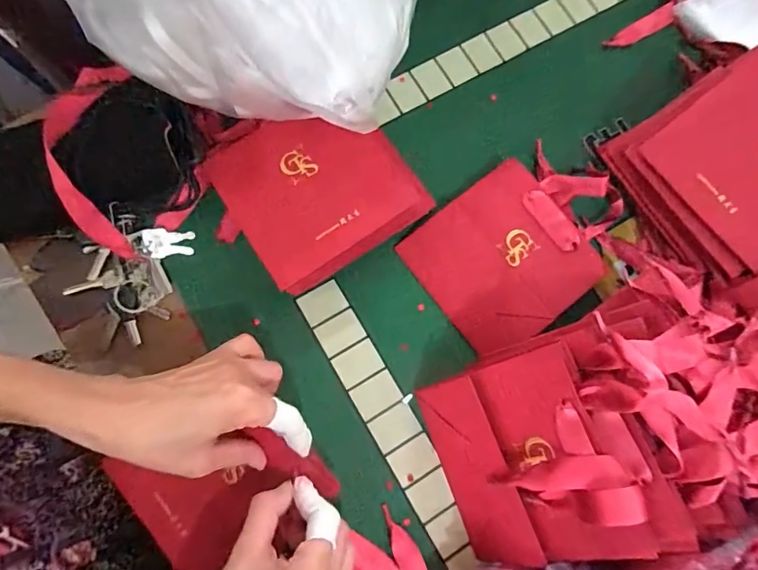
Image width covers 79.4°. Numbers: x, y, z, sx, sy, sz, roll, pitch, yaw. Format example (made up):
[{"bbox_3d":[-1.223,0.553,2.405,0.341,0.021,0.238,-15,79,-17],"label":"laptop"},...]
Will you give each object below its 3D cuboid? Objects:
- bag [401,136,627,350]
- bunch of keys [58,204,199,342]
[{"bbox_3d":[0.133,-0.038,0.415,0.188,0.033,0.138,-35,81,-8],"label":"bag"},{"bbox_3d":[-0.217,-0.017,0.401,0.092,0.027,0.101,34,79,6],"label":"bunch of keys"}]

